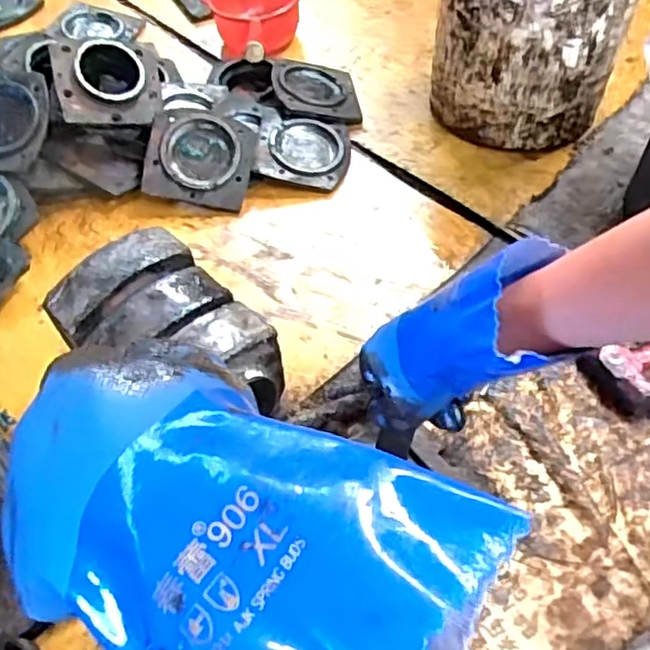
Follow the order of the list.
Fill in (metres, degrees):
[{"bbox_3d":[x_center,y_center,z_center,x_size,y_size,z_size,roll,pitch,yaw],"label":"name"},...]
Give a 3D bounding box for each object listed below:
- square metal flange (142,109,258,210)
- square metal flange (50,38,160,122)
[{"bbox_3d":[-0.178,-0.238,0.937,0.148,0.021,0.135,8,84,-1],"label":"square metal flange"},{"bbox_3d":[-0.307,-0.345,0.932,0.143,0.032,0.128,-4,77,-16],"label":"square metal flange"}]

